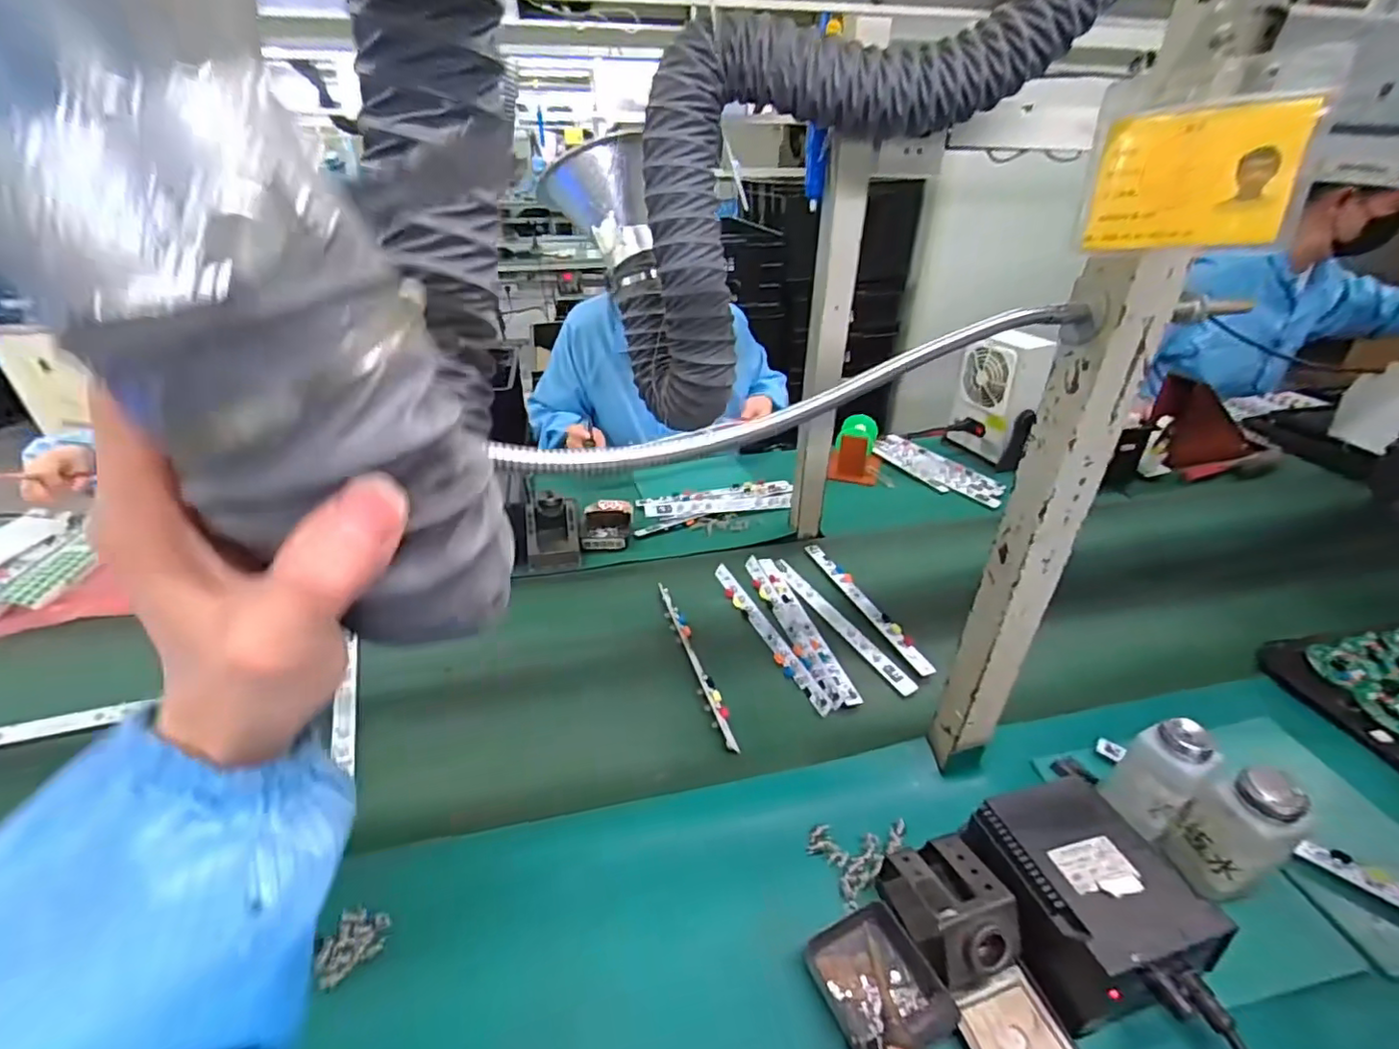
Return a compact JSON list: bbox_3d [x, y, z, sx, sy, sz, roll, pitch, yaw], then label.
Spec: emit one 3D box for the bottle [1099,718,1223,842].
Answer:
[{"bbox_3d":[0.414,0.227,0.540,0.048,0.111,0.055,-15,36,-25],"label":"bottle"}]

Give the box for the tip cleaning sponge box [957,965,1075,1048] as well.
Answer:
[{"bbox_3d":[0.230,0.373,0.435,0.068,0.011,0.066,-9,33,-17],"label":"tip cleaning sponge box"}]

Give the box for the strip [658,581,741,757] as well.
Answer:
[{"bbox_3d":[-0.006,0.167,0.757,0.022,0.025,0.285,-9,33,-16],"label":"strip"}]

